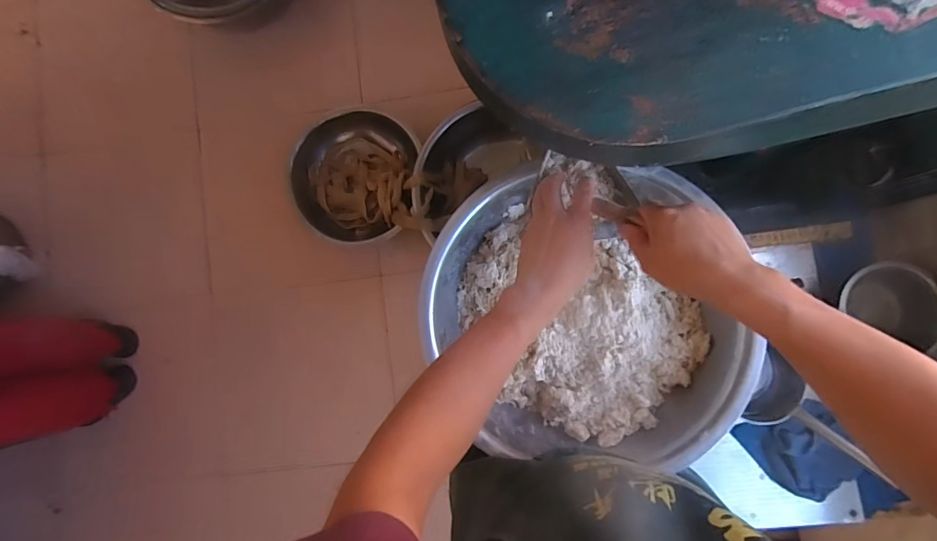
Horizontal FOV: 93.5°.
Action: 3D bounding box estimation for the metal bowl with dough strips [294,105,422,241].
[{"bbox_3d":[-0.362,-0.307,1.442,0.393,0.154,0.408,0,87,4],"label":"metal bowl with dough strips"}]

